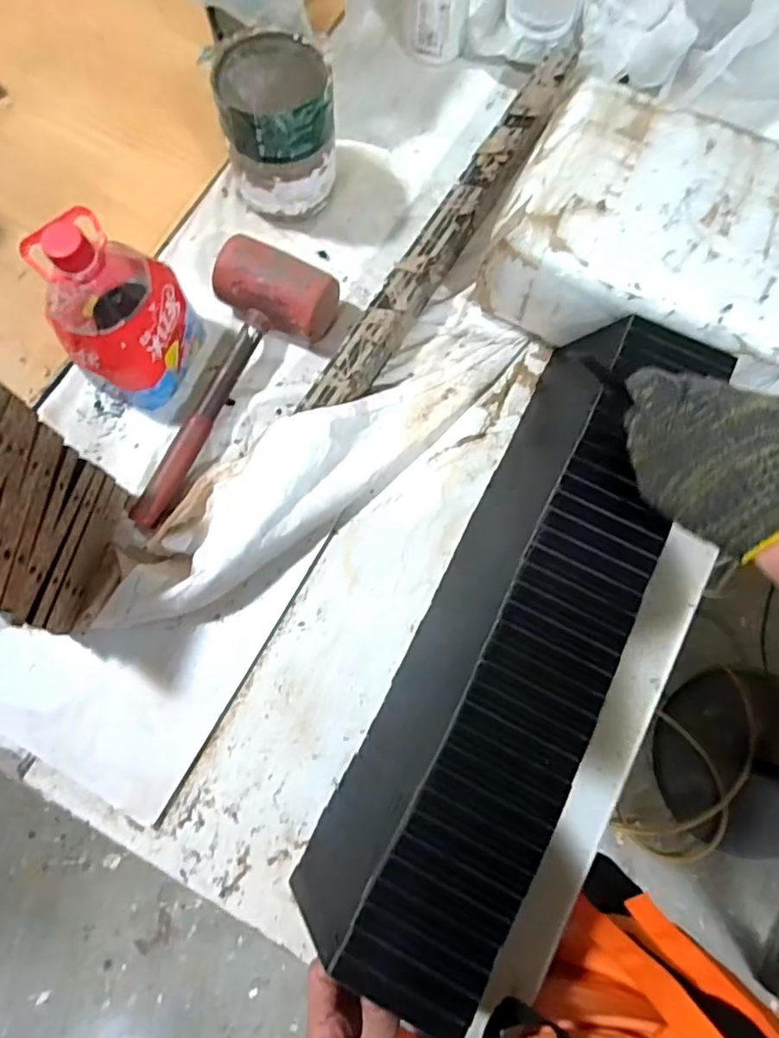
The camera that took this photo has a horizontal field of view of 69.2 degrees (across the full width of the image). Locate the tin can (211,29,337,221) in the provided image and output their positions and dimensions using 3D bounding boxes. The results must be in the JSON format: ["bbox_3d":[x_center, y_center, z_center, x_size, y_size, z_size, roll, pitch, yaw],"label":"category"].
[{"bbox_3d":[-0.099,-0.353,0.525,0.100,0.132,0.092,-15,78,-4],"label":"tin can"}]

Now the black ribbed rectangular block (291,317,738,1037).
[{"bbox_3d":[0.096,0.081,0.450,0.130,0.129,0.504,25,75,5],"label":"black ribbed rectangular block"}]

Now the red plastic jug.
[{"bbox_3d":[-0.230,-0.175,0.468,0.094,0.146,0.105,27,78,5],"label":"red plastic jug"}]

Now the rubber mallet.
[{"bbox_3d":[-0.139,-0.112,0.502,0.110,0.063,0.268,20,77,3],"label":"rubber mallet"}]

